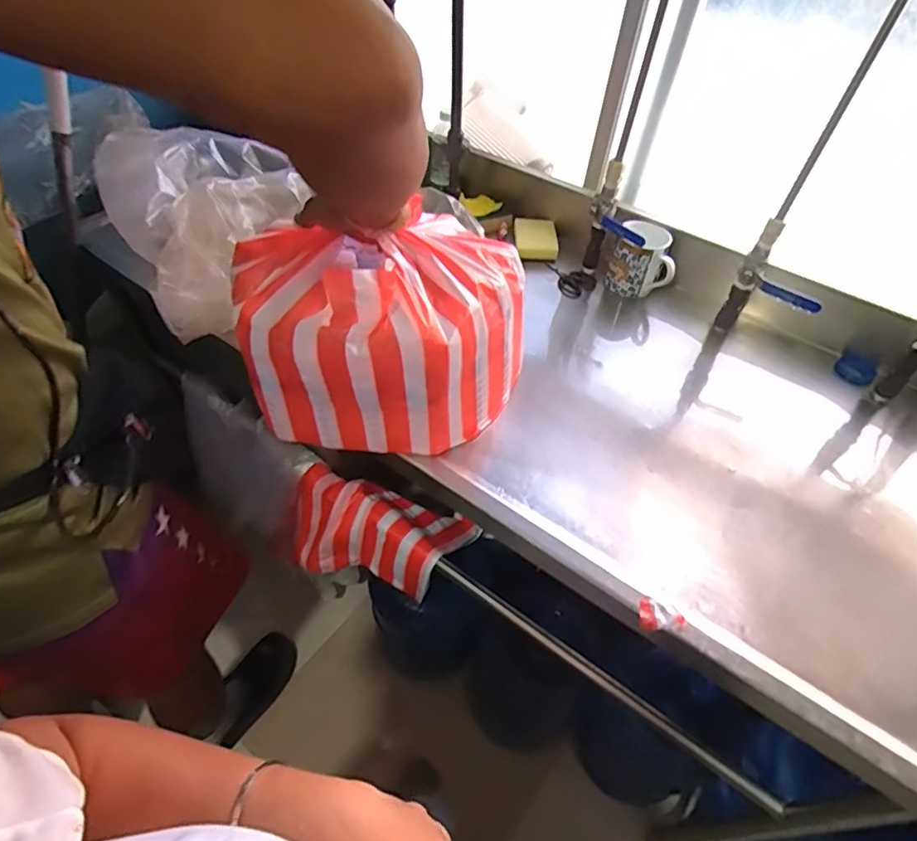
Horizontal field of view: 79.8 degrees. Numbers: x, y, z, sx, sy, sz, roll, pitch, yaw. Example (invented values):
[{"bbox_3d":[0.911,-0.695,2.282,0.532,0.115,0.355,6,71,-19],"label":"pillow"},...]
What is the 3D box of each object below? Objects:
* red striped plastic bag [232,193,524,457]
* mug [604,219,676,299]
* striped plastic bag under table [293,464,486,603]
[{"bbox_3d":[-0.080,-0.103,0.676,0.335,0.246,0.204,-10,51,-13],"label":"red striped plastic bag"},{"bbox_3d":[0.317,-0.274,0.944,0.109,0.101,0.092,21,51,13],"label":"mug"},{"bbox_3d":[-0.147,0.215,1.058,0.347,0.172,0.184,4,50,-1],"label":"striped plastic bag under table"}]

